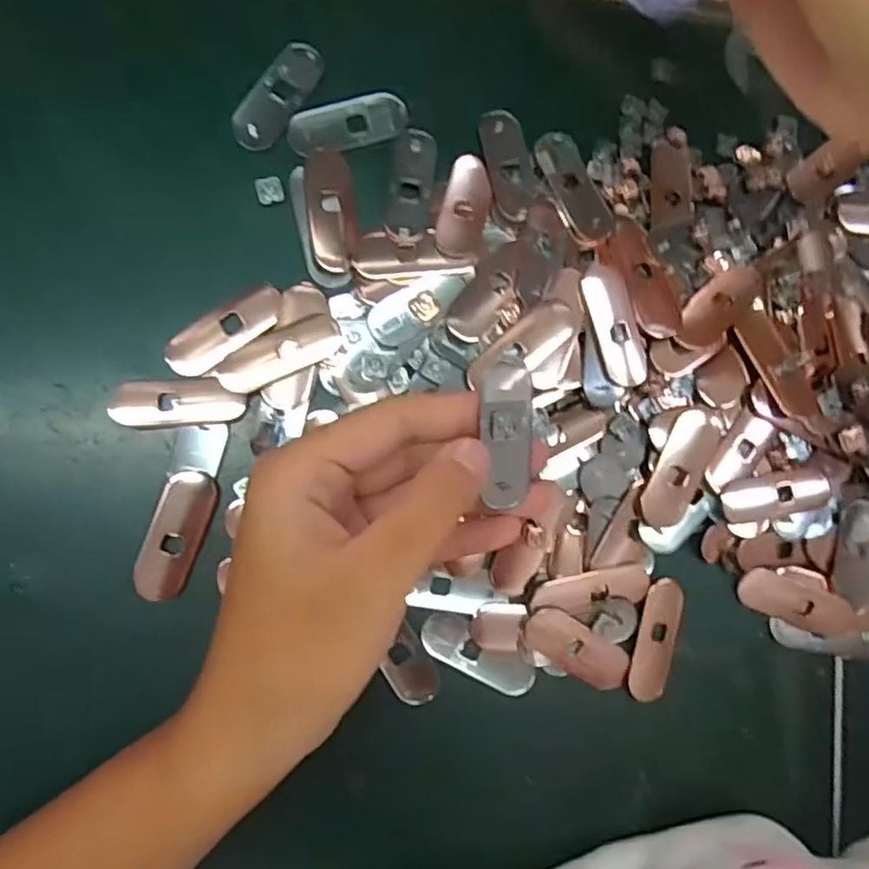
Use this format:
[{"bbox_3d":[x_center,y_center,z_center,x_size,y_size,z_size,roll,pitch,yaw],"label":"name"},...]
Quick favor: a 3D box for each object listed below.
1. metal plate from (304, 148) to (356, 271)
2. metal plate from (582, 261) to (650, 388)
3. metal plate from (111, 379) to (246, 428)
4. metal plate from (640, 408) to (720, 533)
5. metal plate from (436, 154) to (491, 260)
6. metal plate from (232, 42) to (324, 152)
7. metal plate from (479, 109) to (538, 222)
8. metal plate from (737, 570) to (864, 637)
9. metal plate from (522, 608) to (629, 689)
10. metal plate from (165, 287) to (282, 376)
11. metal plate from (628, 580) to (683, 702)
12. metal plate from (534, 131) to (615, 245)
[{"bbox_3d":[-0.042,-0.092,0.273,0.019,0.008,0.049,-4,86,-7],"label":"metal plate"},{"bbox_3d":[0.073,-0.045,0.269,0.019,0.004,0.051,-16,87,-8],"label":"metal plate"},{"bbox_3d":[-0.099,-0.013,0.258,0.048,0.008,0.018,-4,86,-7],"label":"metal plate"},{"bbox_3d":[0.099,0.015,0.273,0.019,0.010,0.051,26,83,-4],"label":"metal plate"},{"bbox_3d":[0.013,-0.095,0.273,0.019,0.004,0.045,9,84,-6],"label":"metal plate"},{"bbox_3d":[-0.064,-0.139,0.274,0.019,0.005,0.050,31,82,-4],"label":"metal plate"},{"bbox_3d":[0.031,-0.114,0.280,0.018,0.005,0.049,-10,87,-8],"label":"metal plate"},{"bbox_3d":[0.157,0.073,0.285,0.053,0.004,0.017,22,83,-5],"label":"metal plate"},{"bbox_3d":[0.059,0.088,0.271,0.048,0.005,0.018,31,82,-4],"label":"metal plate"},{"bbox_3d":[-0.083,-0.041,0.263,0.049,0.005,0.017,-35,90,-8],"label":"metal plate"},{"bbox_3d":[0.093,0.086,0.280,0.018,0.004,0.050,16,84,-5],"label":"metal plate"},{"bbox_3d":[0.059,-0.105,0.280,0.022,0.008,0.050,-23,88,-8],"label":"metal plate"}]

